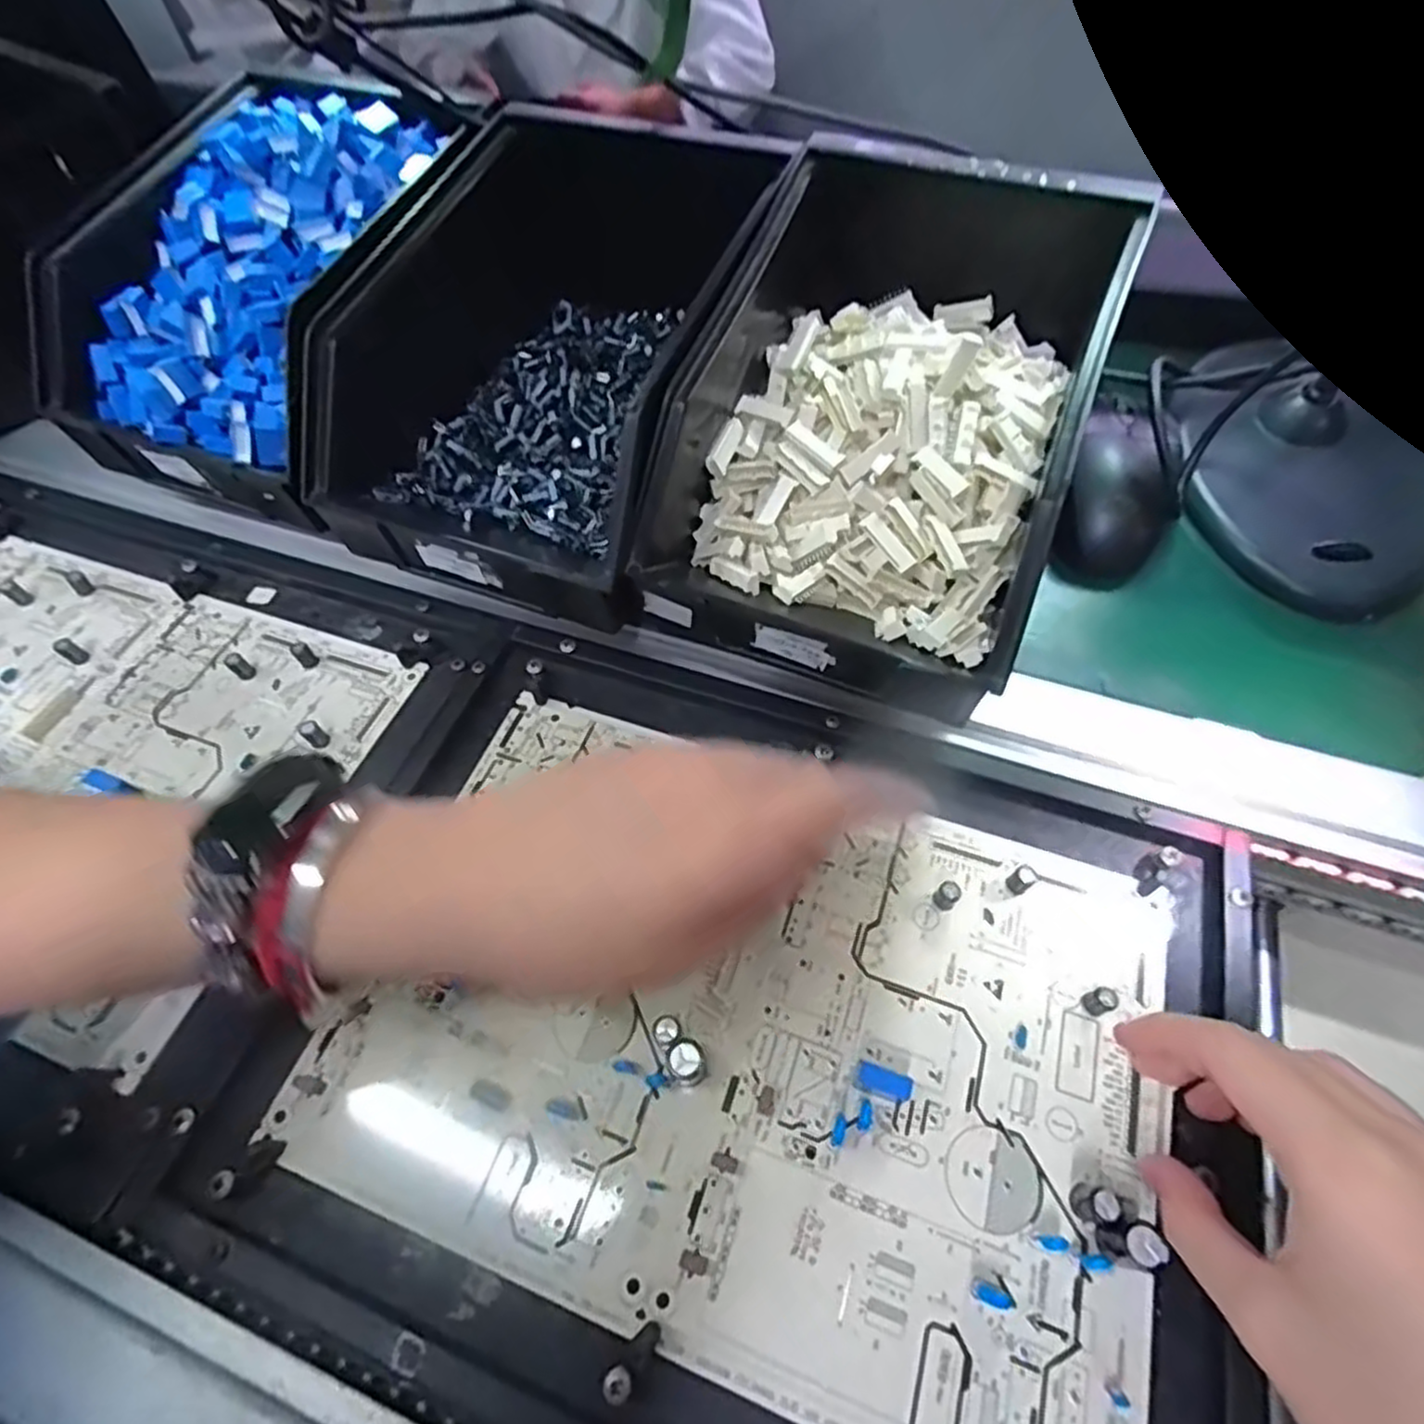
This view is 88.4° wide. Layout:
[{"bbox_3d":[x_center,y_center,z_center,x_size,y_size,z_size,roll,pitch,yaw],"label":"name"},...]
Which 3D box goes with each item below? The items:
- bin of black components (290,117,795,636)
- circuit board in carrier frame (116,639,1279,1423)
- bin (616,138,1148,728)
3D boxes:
[{"bbox_3d":[-0.063,-0.180,0.351,0.160,0.092,0.257,17,60,14],"label":"bin of black components"},{"bbox_3d":[0.013,0.109,0.264,0.324,0.013,0.249,14,59,11],"label":"circuit board in carrier frame"},{"bbox_3d":[0.078,-0.138,0.316,0.160,0.097,0.245,18,60,15],"label":"bin"}]

